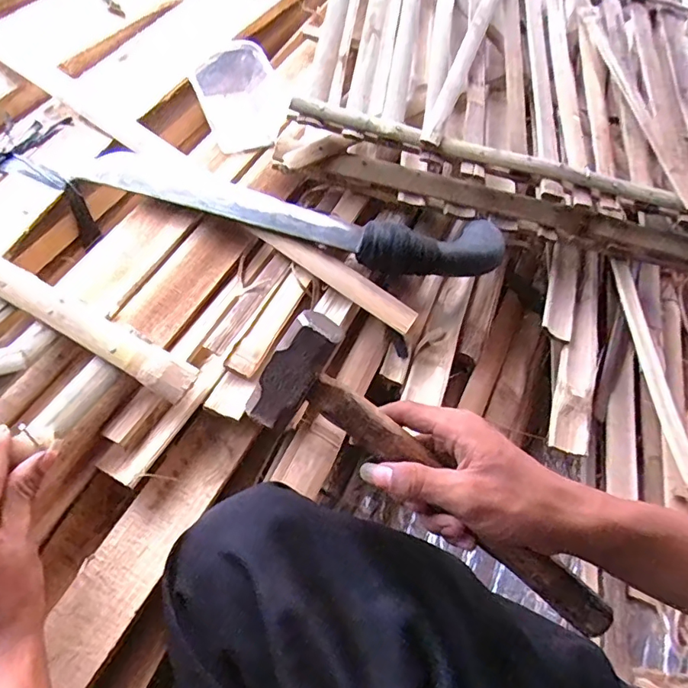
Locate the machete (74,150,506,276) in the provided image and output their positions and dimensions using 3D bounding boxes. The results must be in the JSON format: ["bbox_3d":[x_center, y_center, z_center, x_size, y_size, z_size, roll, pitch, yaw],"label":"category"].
[{"bbox_3d":[-0.044,-0.123,0.468,0.391,0.040,0.074,12,56,4],"label":"machete"}]

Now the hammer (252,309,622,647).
[{"bbox_3d":[0.068,0.078,0.321,0.263,0.078,0.037,32,19,0],"label":"hammer"}]

